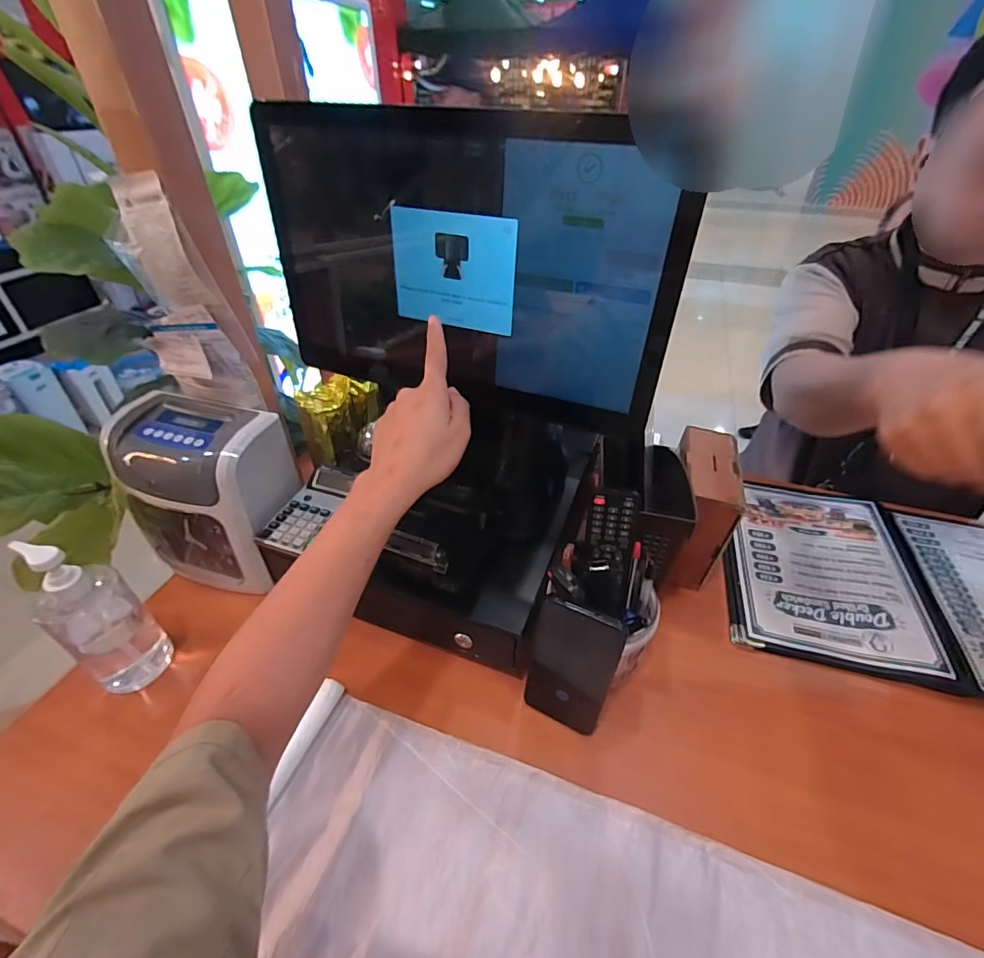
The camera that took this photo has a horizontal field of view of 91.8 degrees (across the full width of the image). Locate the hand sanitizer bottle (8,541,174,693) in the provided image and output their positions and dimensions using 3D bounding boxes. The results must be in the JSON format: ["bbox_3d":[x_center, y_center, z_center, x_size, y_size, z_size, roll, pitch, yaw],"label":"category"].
[{"bbox_3d":[-0.401,0.140,0.483,0.063,0.194,0.072,25,46,25],"label":"hand sanitizer bottle"}]

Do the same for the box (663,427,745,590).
[{"bbox_3d":[0.269,0.037,0.634,0.066,0.147,0.157,12,42,12],"label":"box"}]

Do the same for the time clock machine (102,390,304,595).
[{"bbox_3d":[-0.354,0.029,0.604,0.184,0.226,0.117,10,42,10],"label":"time clock machine"}]

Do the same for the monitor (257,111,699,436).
[{"bbox_3d":[-0.030,-0.173,0.413,0.363,0.224,0.028,16,45,15],"label":"monitor"}]

